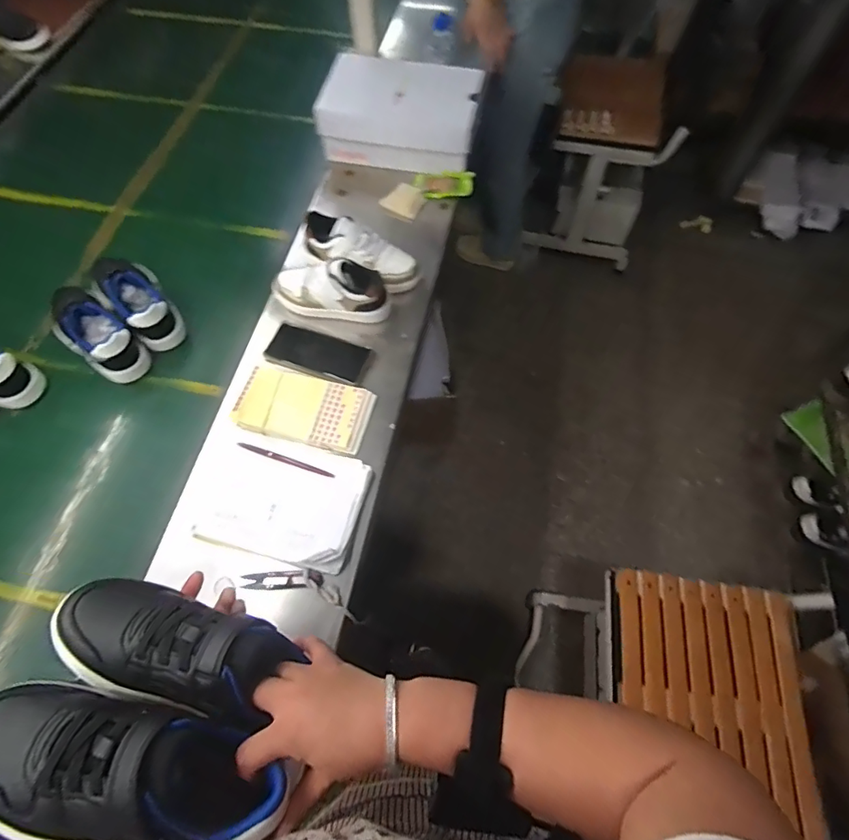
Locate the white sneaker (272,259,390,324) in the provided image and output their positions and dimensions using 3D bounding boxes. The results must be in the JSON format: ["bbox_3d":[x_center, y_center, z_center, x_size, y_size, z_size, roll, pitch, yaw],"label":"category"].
[{"bbox_3d":[-0.155,-0.204,0.798,0.192,0.085,0.070,10,68,4],"label":"white sneaker"}]

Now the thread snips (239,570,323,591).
[{"bbox_3d":[-0.183,0.206,0.642,0.104,0.015,0.021,-3,67,-1],"label":"thread snips"}]

